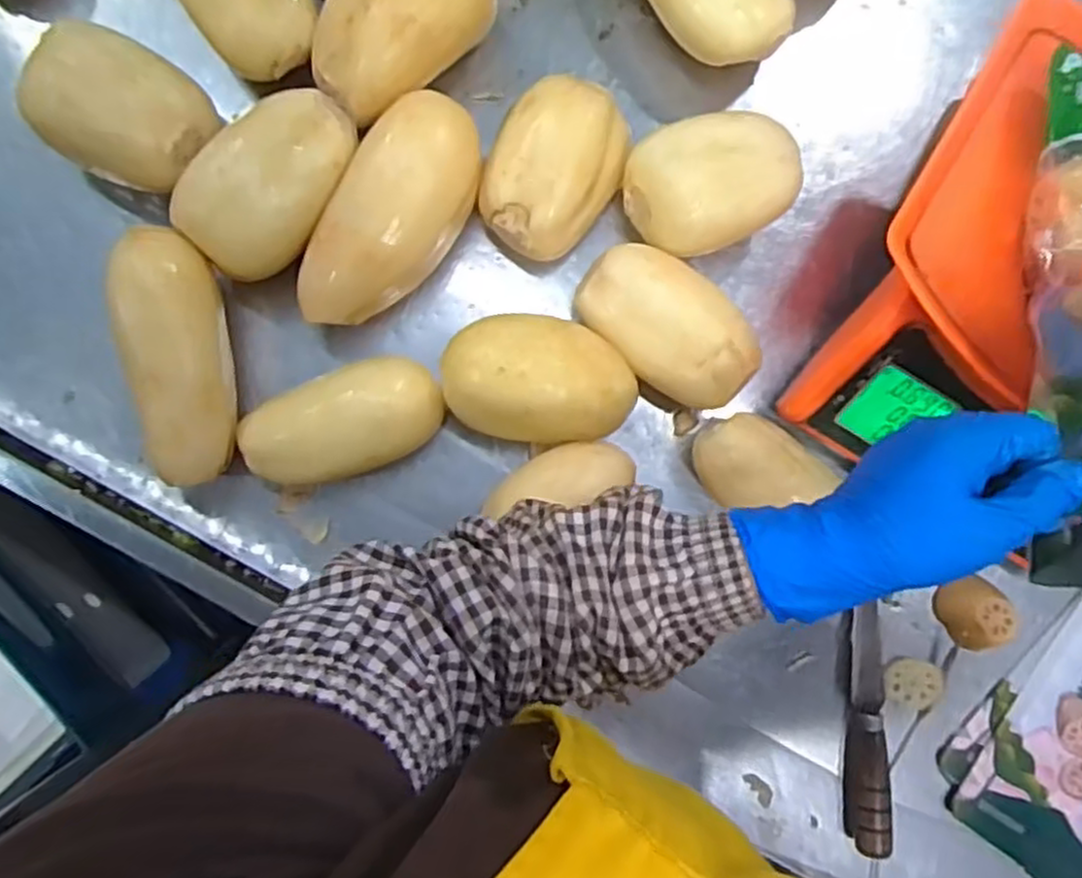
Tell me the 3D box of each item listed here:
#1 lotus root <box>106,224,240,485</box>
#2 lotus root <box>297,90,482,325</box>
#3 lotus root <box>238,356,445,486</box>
[{"bbox_3d":[-0.232,-0.051,0.477,0.051,0.058,0.158,-6,89,-3],"label":"lotus root"},{"bbox_3d":[-0.101,-0.143,0.490,0.077,0.059,0.162,29,87,-2],"label":"lotus root"},{"bbox_3d":[-0.134,-0.009,0.511,0.135,0.054,0.067,-25,90,-3],"label":"lotus root"}]

